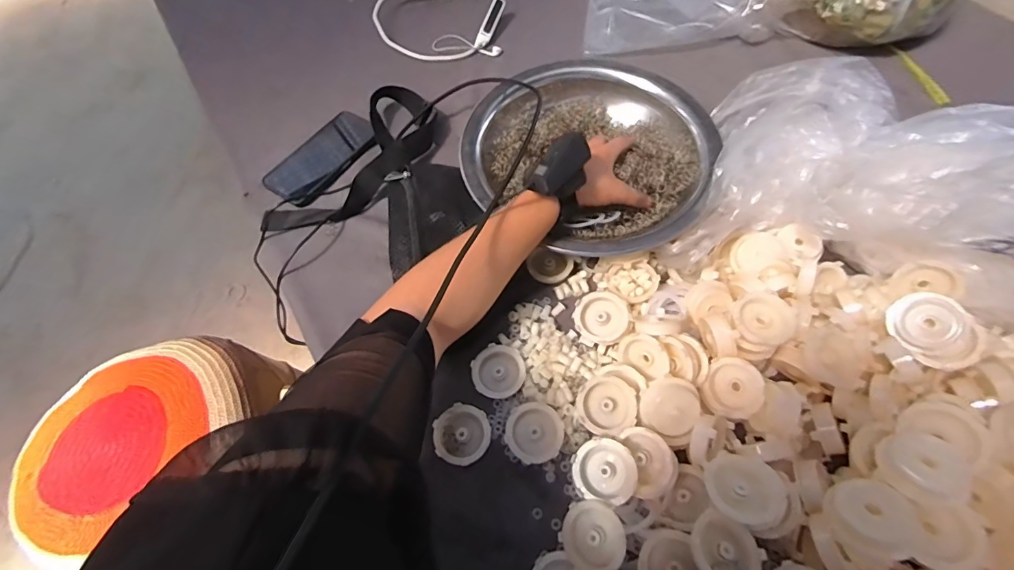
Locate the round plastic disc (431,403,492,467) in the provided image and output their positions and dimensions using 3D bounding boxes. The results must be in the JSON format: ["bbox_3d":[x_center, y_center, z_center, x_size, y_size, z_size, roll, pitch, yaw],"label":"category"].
[{"bbox_3d":[-0.043,0.145,0.428,0.054,0.020,0.052,-1,61,1],"label":"round plastic disc"}]

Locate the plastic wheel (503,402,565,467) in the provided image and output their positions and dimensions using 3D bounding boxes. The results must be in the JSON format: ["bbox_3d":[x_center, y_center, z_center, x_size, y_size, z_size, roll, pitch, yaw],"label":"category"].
[{"bbox_3d":[0.027,0.140,0.420,0.053,0.010,0.051,40,69,21],"label":"plastic wheel"}]

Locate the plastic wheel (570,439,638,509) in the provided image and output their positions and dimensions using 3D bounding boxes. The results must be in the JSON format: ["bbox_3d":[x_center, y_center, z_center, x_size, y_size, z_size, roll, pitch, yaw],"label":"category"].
[{"bbox_3d":[0.085,0.161,0.386,0.052,0.015,0.052,-4,74,15],"label":"plastic wheel"}]

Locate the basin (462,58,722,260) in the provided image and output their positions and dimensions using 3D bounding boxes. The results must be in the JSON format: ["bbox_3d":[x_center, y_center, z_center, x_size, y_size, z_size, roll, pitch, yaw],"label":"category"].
[{"bbox_3d":[0.097,-0.166,0.539,0.287,0.058,0.290,-1,61,1],"label":"basin"}]

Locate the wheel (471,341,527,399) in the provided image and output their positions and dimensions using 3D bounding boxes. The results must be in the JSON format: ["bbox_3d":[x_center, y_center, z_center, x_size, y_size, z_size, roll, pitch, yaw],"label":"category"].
[{"bbox_3d":[-0.008,0.089,0.456,0.053,0.010,0.054,-1,61,1],"label":"wheel"}]

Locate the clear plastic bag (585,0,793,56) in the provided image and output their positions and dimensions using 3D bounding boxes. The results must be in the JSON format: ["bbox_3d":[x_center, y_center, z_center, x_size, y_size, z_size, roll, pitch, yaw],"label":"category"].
[{"bbox_3d":[0.278,-0.482,0.721,0.291,0.093,0.196,2,61,2],"label":"clear plastic bag"}]

